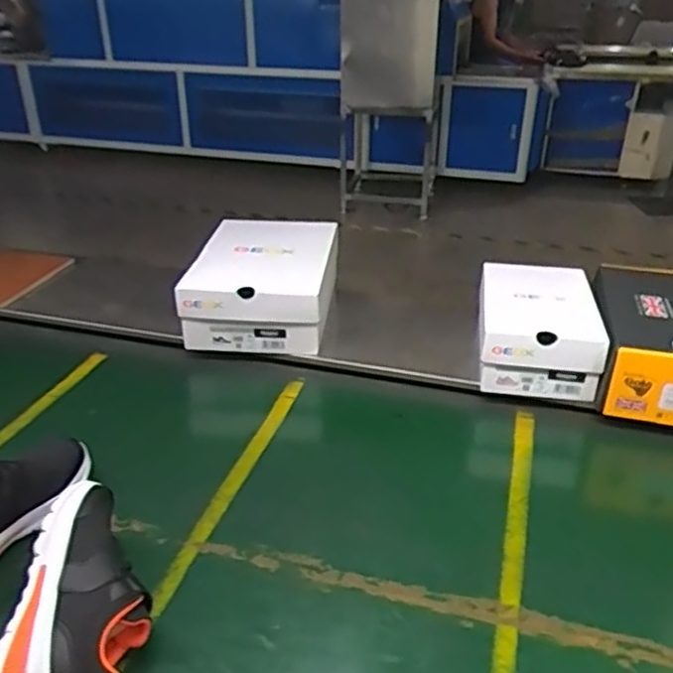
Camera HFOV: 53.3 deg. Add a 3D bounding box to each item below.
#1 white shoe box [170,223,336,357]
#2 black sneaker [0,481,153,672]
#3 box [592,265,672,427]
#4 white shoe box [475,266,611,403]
[{"bbox_3d":[-0.126,-0.095,1.195,0.241,0.124,0.298,0,29,4],"label":"white shoe box"},{"bbox_3d":[-0.239,0.246,0.633,0.113,0.073,0.242,-6,42,-7],"label":"black sneaker"},{"bbox_3d":[0.502,0.004,1.018,0.204,0.108,0.305,5,30,12],"label":"box"},{"bbox_3d":[0.314,-0.020,1.061,0.173,0.105,0.267,4,29,11],"label":"white shoe box"}]

